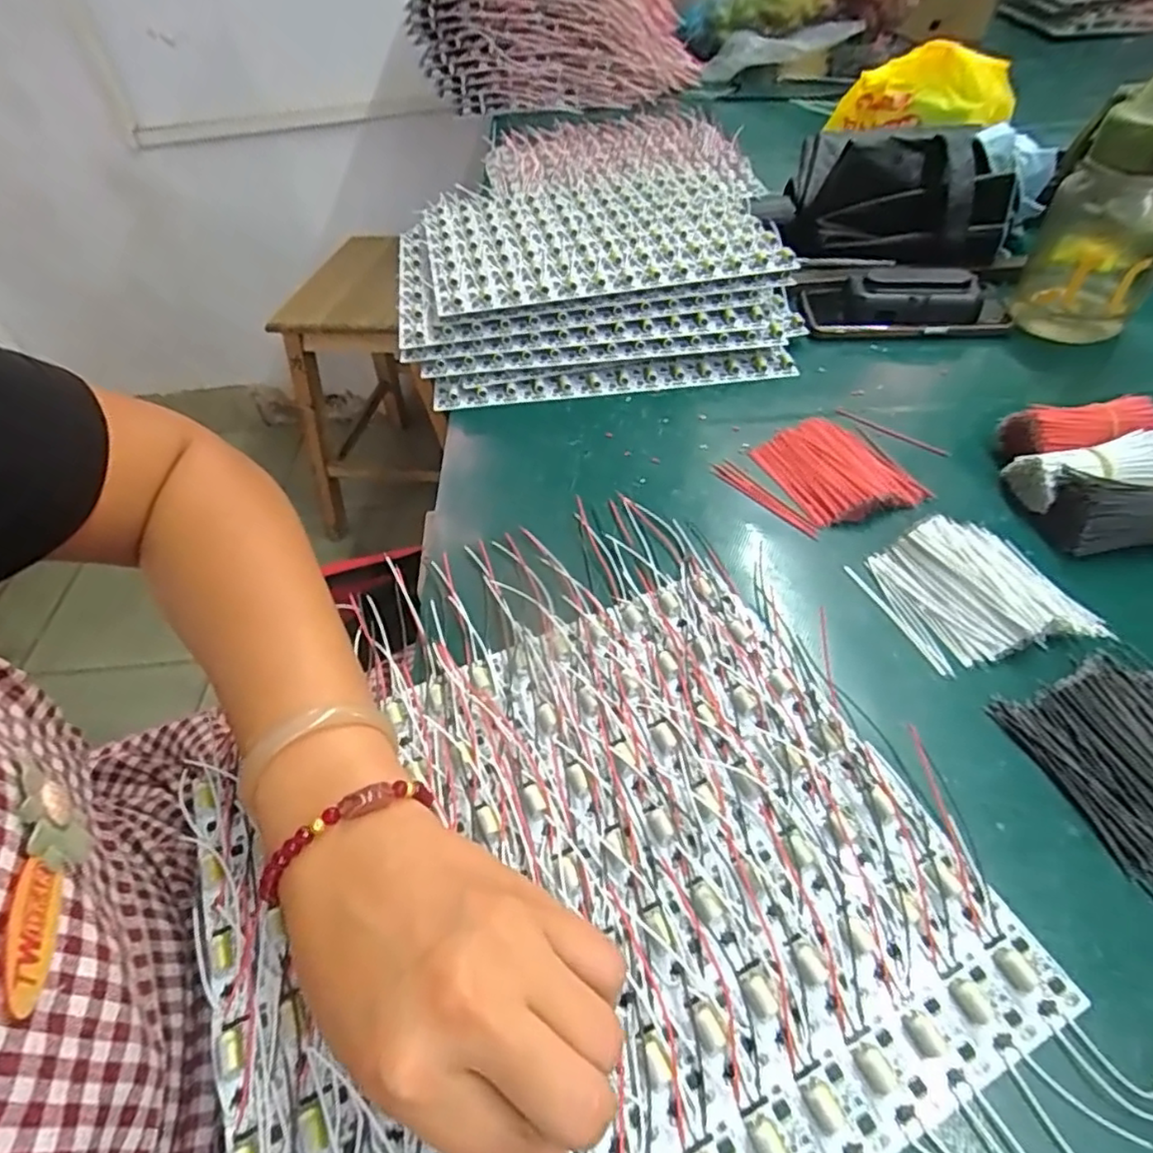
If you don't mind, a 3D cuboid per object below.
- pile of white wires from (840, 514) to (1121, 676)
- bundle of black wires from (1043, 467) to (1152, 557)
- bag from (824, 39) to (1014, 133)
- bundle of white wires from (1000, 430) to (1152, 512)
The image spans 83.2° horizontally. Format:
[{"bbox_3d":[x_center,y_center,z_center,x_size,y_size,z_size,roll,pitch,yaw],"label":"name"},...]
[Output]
[{"bbox_3d":[0.218,0.006,0.357,0.096,0.015,0.087,-16,50,-9],"label":"pile of white wires"},{"bbox_3d":[0.328,-0.038,0.375,0.092,0.035,0.041,0,50,4],"label":"bundle of black wires"},{"bbox_3d":[0.381,-0.537,0.726,0.192,0.079,0.065,35,64,29],"label":"bag"},{"bbox_3d":[0.321,-0.066,0.397,0.093,0.023,0.040,-12,49,10],"label":"bundle of white wires"}]

